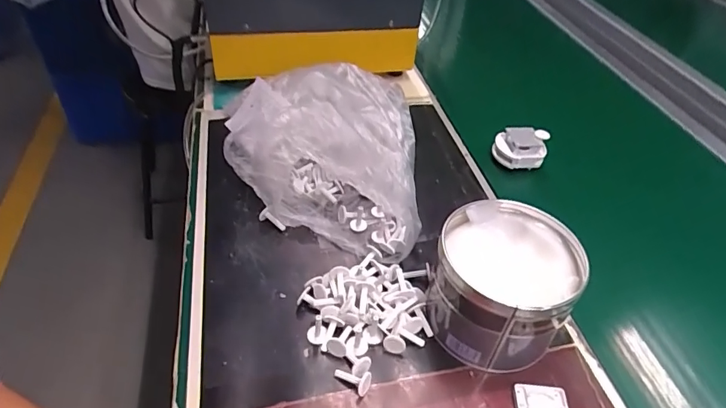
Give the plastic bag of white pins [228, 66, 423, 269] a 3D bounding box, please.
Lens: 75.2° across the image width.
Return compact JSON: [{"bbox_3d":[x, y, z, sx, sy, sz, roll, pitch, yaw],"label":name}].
[{"bbox_3d":[-0.054,-0.077,0.586,0.241,0.115,0.280,3,44,-1],"label":"plastic bag of white pins"}]

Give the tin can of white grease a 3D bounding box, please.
[{"bbox_3d":[0.128,0.076,0.448,0.120,0.095,0.130,2,44,-2],"label":"tin can of white grease"}]

